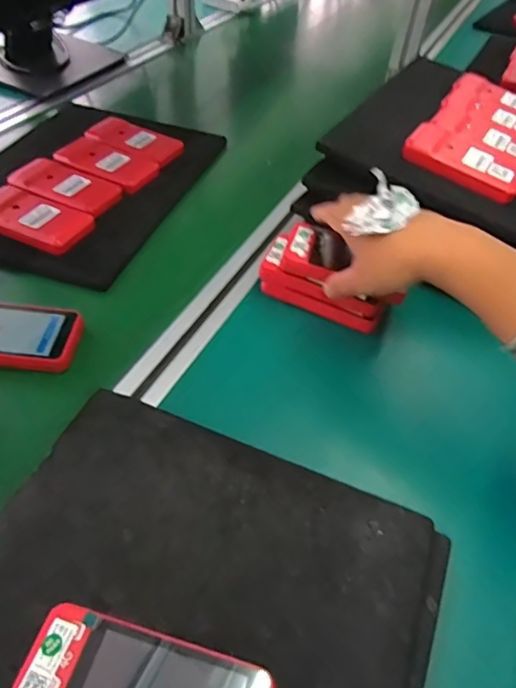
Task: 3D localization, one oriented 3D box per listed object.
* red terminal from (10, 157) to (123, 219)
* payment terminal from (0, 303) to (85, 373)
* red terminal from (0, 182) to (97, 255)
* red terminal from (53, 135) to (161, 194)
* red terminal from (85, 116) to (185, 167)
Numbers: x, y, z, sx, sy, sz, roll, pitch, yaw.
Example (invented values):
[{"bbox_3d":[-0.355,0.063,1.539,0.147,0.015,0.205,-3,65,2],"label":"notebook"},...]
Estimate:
[{"bbox_3d":[-0.224,-0.183,0.599,0.131,0.013,0.067,22,50,14],"label":"red terminal"},{"bbox_3d":[-0.219,-0.008,0.449,0.119,0.016,0.064,5,48,-1],"label":"payment terminal"},{"bbox_3d":[-0.244,-0.134,0.557,0.128,0.017,0.067,24,50,15],"label":"red terminal"},{"bbox_3d":[-0.189,-0.223,0.642,0.132,0.015,0.067,24,50,16],"label":"red terminal"},{"bbox_3d":[-0.164,-0.268,0.682,0.132,0.019,0.063,24,51,16],"label":"red terminal"}]

